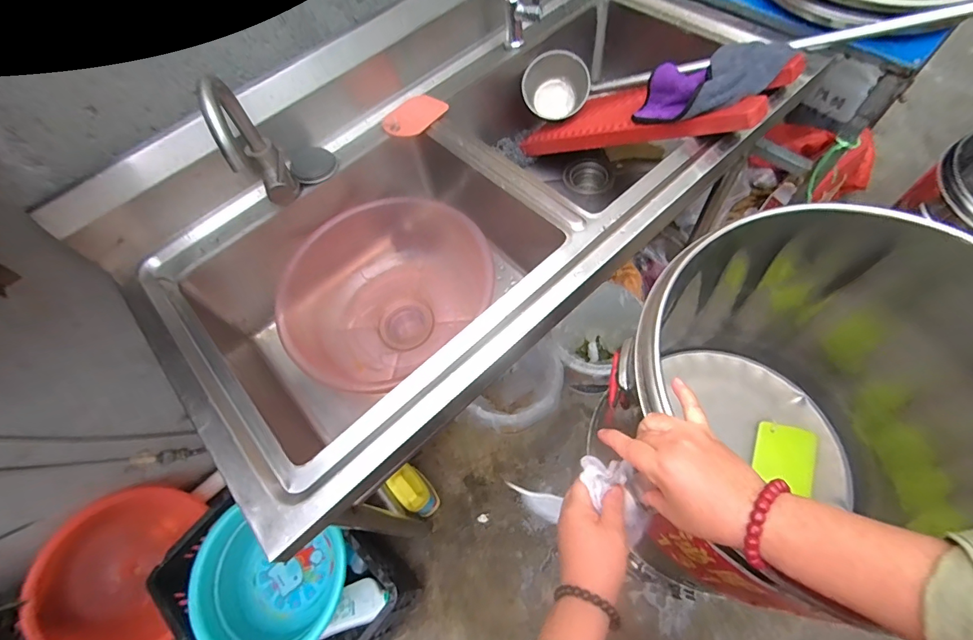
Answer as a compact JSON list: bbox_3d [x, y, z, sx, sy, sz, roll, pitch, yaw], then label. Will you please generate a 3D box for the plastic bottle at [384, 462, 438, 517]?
[{"bbox_3d":[-0.183,0.445,1.147,0.080,0.196,0.117,-38,66,-16],"label":"plastic bottle"}]

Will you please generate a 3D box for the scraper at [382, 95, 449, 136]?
[{"bbox_3d":[-0.138,-0.386,0.834,0.086,0.008,0.117,32,68,18],"label":"scraper"}]

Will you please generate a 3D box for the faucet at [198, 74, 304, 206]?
[{"bbox_3d":[-0.340,-0.244,0.655,0.046,0.222,0.146,-22,63,-8],"label":"faucet"}]

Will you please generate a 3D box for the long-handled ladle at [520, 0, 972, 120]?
[{"bbox_3d":[0.445,-0.499,0.858,0.770,0.118,0.128,4,61,25],"label":"long-handled ladle"}]

